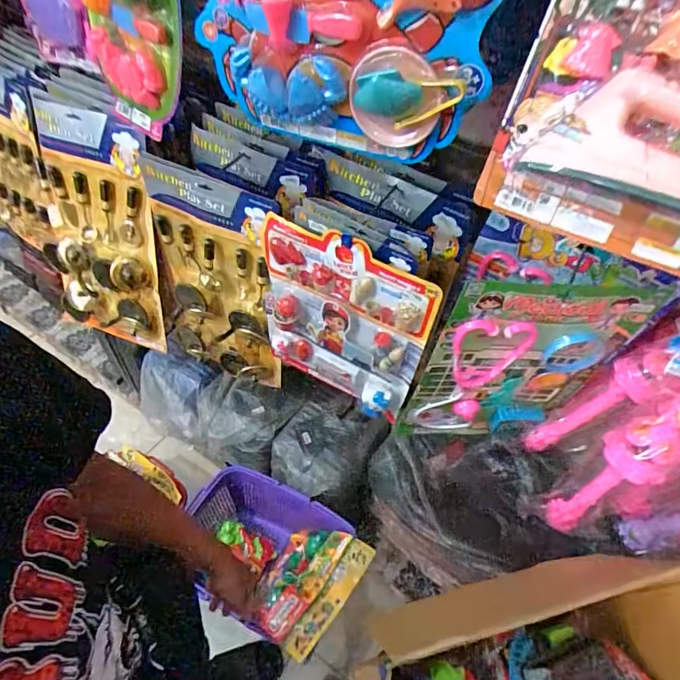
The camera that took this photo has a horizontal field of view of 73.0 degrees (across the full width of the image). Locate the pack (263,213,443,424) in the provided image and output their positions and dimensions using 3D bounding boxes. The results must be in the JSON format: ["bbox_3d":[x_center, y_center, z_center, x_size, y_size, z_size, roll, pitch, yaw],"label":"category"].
[{"bbox_3d":[-0.007,-0.017,0.809,0.304,0.364,0.046,25,53,15],"label":"pack"}]

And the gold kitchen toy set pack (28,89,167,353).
[{"bbox_3d":[-0.502,-0.211,0.957,0.247,0.495,0.030,13,33,10],"label":"gold kitchen toy set pack"}]

